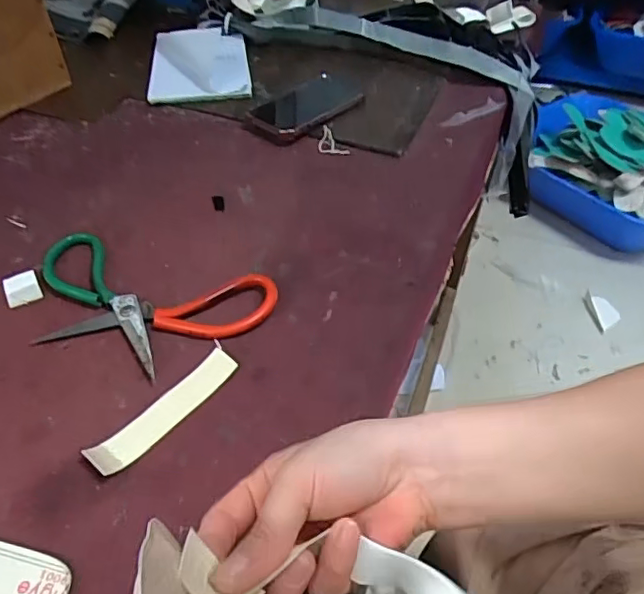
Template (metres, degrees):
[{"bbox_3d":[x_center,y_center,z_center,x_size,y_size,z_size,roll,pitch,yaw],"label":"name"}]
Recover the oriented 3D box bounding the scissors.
[{"bbox_3d":[-0.151,0.005,0.478,0.207,0.015,0.116,14,48,13],"label":"scissors"}]

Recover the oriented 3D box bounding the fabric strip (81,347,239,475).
[{"bbox_3d":[-0.111,0.081,0.409,0.025,0.008,0.118,32,54,27],"label":"fabric strip"}]

